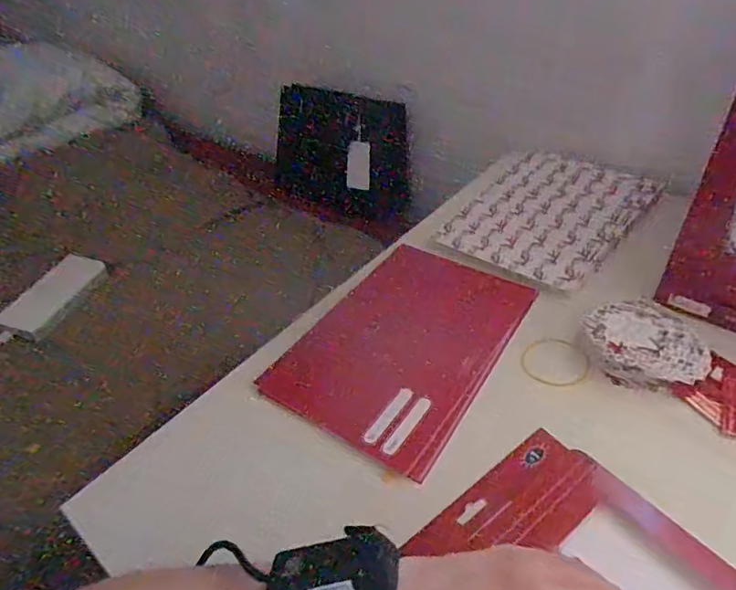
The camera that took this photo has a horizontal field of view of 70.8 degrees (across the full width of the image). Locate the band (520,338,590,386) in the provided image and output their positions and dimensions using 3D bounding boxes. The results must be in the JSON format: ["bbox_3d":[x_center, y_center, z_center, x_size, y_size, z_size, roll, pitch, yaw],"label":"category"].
[{"bbox_3d":[0.176,0.062,0.486,0.060,0.004,0.055,-5,47,5],"label":"band"}]

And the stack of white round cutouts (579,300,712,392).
[{"bbox_3d":[0.251,0.046,0.471,0.099,0.033,0.085,29,51,33],"label":"stack of white round cutouts"}]

